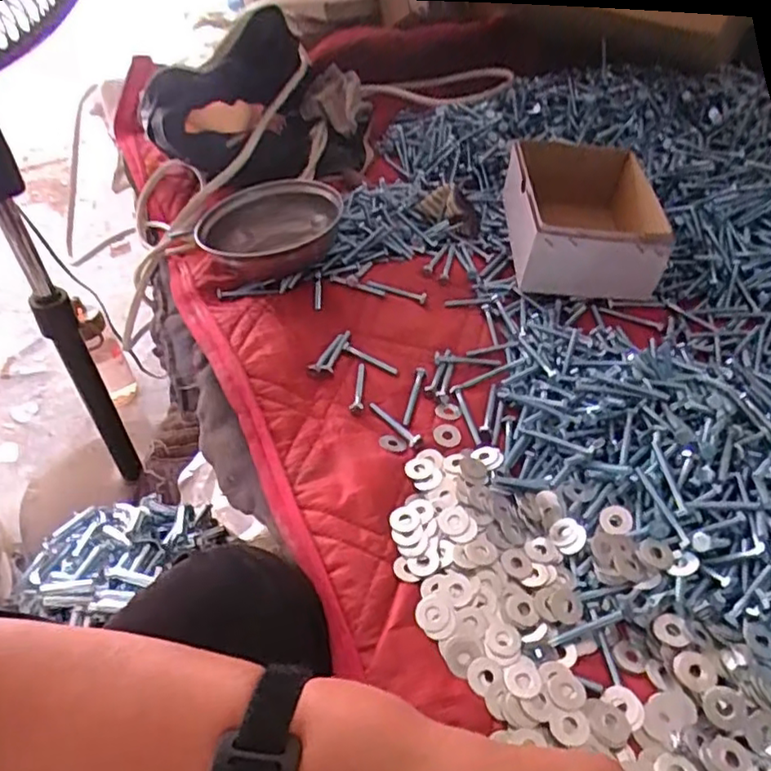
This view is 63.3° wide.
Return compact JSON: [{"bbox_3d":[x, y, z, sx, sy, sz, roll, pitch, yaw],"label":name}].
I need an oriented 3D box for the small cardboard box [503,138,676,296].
[{"bbox_3d":[0.195,-0.166,0.628,0.129,0.080,0.180,-1,47,1],"label":"small cardboard box"}]

